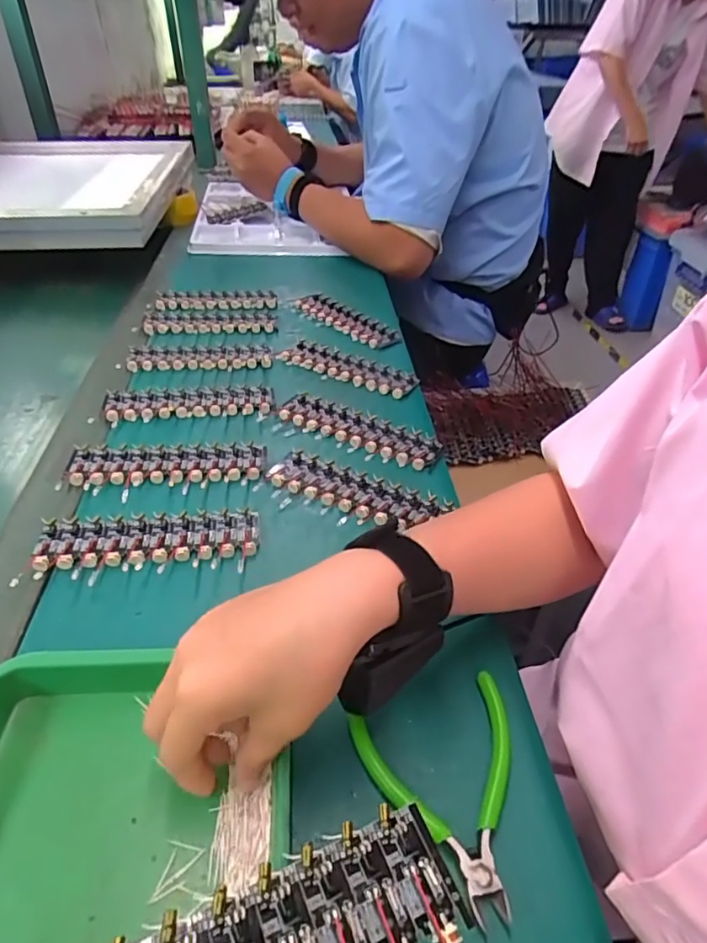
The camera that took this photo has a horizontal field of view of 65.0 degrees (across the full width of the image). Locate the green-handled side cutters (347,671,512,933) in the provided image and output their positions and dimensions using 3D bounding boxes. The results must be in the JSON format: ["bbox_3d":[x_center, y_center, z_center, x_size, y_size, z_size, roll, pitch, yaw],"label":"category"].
[{"bbox_3d":[0.056,0.164,0.288,0.089,0.007,0.105,-11,42,-16],"label":"green-handled side cutters"}]

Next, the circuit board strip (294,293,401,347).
[{"bbox_3d":[-0.012,-0.192,0.703,0.154,0.008,0.053,33,48,31],"label":"circuit board strip"}]

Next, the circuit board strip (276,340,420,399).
[{"bbox_3d":[-0.007,-0.115,0.611,0.152,0.008,0.054,22,43,21],"label":"circuit board strip"}]

